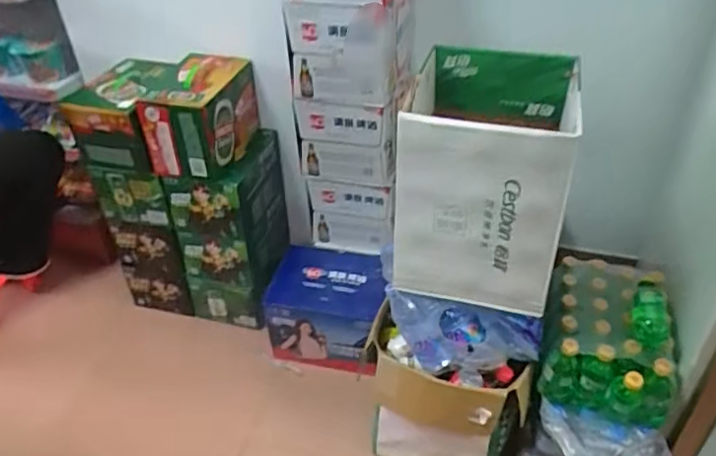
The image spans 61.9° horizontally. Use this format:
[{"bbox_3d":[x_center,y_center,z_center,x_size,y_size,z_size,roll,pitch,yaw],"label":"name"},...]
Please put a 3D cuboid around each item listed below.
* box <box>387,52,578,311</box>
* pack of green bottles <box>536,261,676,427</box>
[{"bbox_3d":[0.238,-0.111,1.115,0.267,0.340,0.351,9,40,14],"label":"box"},{"bbox_3d":[0.526,0.216,1.247,0.242,0.204,0.302,11,41,16],"label":"pack of green bottles"}]

